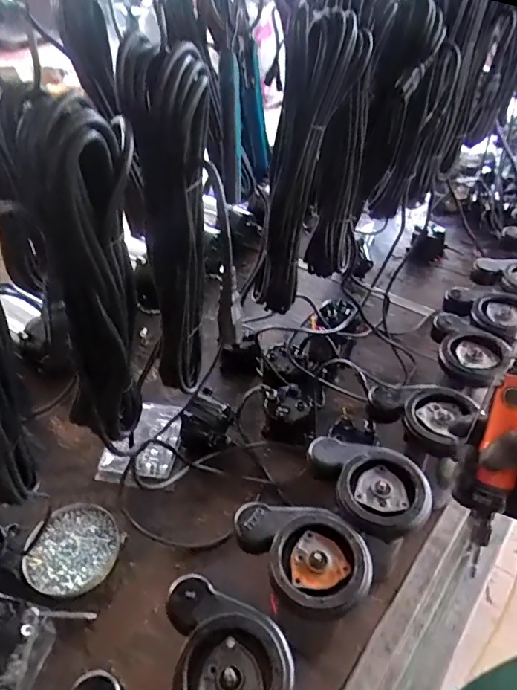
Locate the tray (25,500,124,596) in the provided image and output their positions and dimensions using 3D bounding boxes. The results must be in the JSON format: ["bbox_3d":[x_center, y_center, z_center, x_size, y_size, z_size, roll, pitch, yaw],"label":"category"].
[{"bbox_3d":[-0.292,0.316,0.764,0.138,0.014,0.147,-2,42,1],"label":"tray"}]

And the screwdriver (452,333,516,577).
[{"bbox_3d":[0.256,0.102,0.499,0.044,0.266,0.036,13,2,17],"label":"screwdriver"}]

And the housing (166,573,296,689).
[{"bbox_3d":[-0.048,0.324,0.500,0.153,0.032,0.118,23,48,26],"label":"housing"}]

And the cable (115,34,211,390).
[{"bbox_3d":[-0.072,-0.081,0.443,0.082,0.326,0.042,-9,43,-7],"label":"cable"}]

